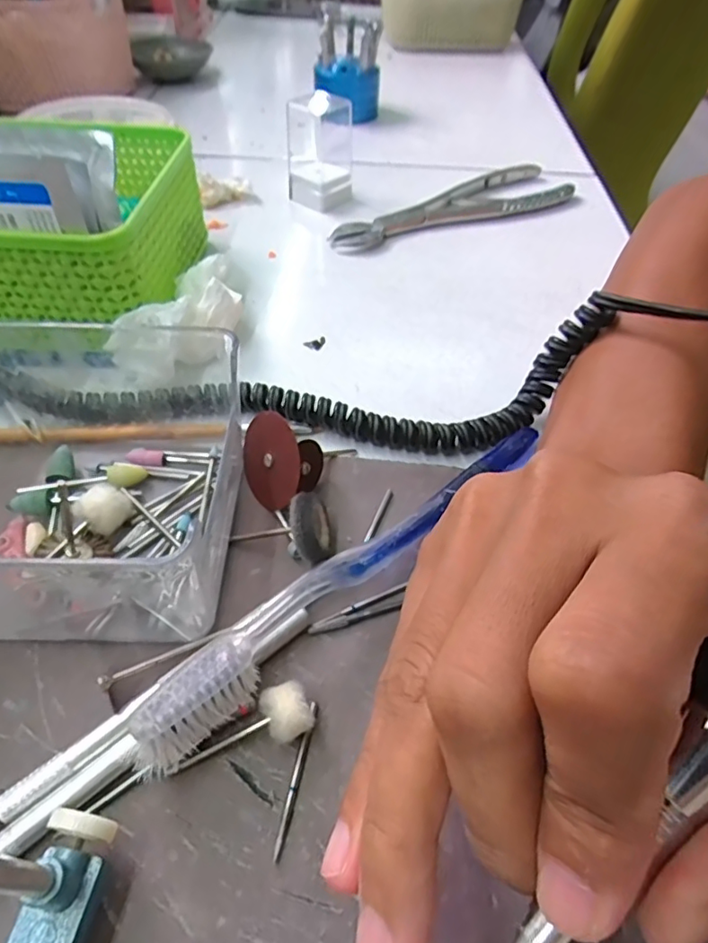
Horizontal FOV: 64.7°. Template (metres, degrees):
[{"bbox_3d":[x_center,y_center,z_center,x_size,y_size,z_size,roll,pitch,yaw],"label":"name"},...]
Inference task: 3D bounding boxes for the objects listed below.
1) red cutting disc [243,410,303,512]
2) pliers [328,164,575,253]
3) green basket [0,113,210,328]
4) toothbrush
[{"bbox_3d":[-0.032,-0.004,0.218,0.005,0.037,0.036,-8,84,-43],"label":"red cutting disc"},{"bbox_3d":[0.069,-0.187,0.394,0.195,0.011,0.049,-22,54,-20],"label":"pliers"},{"bbox_3d":[-0.154,-0.132,0.298,0.126,0.059,0.129,2,49,0],"label":"green basket"},{"bbox_3d":[0.006,0.029,0.197,0.017,0.025,0.183,37,58,26],"label":"toothbrush"}]

